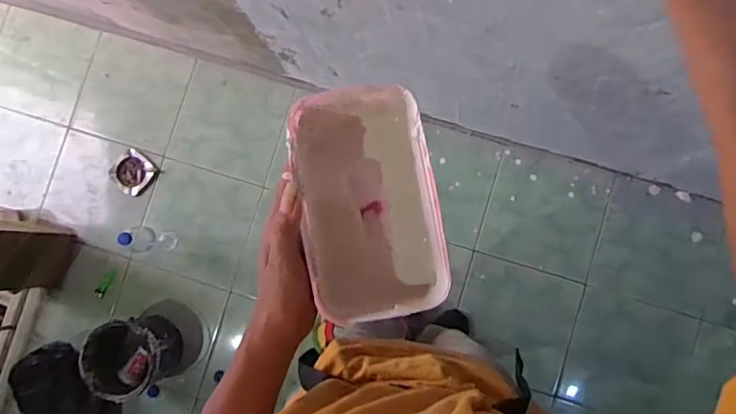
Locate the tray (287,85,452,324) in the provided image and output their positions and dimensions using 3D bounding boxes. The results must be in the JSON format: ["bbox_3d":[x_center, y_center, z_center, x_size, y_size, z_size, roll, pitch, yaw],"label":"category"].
[{"bbox_3d":[-0.001,-0.004,0.474,0.114,0.072,0.184,-11,84,5],"label":"tray"}]

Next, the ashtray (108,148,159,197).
[{"bbox_3d":[-0.647,-0.096,1.523,0.121,0.018,0.109,36,90,7],"label":"ashtray"}]

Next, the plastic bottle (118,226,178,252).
[{"bbox_3d":[-0.559,0.081,1.391,0.071,0.221,0.066,1,86,6],"label":"plastic bottle"}]

